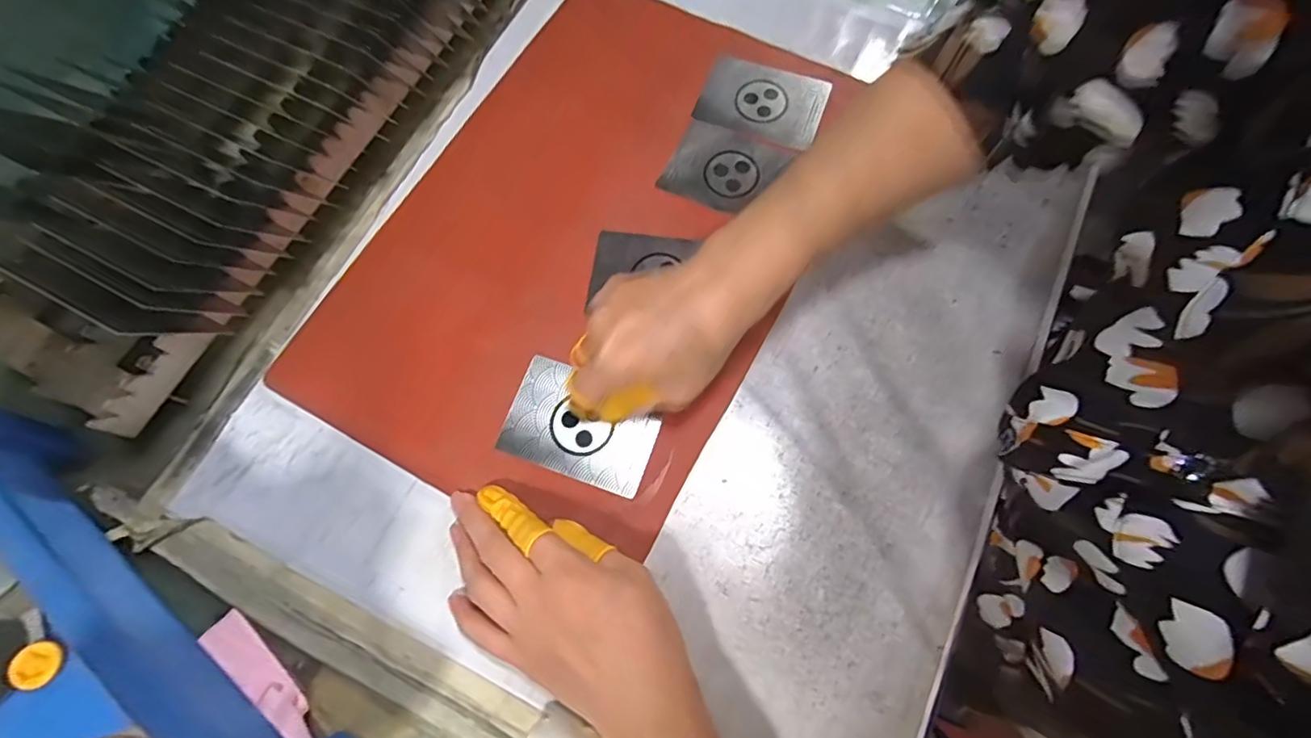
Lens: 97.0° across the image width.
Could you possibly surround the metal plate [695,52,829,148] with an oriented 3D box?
[{"bbox_3d":[0.076,-0.191,0.409,0.083,0.006,0.062,22,76,9],"label":"metal plate"}]

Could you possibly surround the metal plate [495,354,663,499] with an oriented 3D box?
[{"bbox_3d":[-0.043,0.033,0.342,0.087,0.004,0.059,20,73,8],"label":"metal plate"}]

